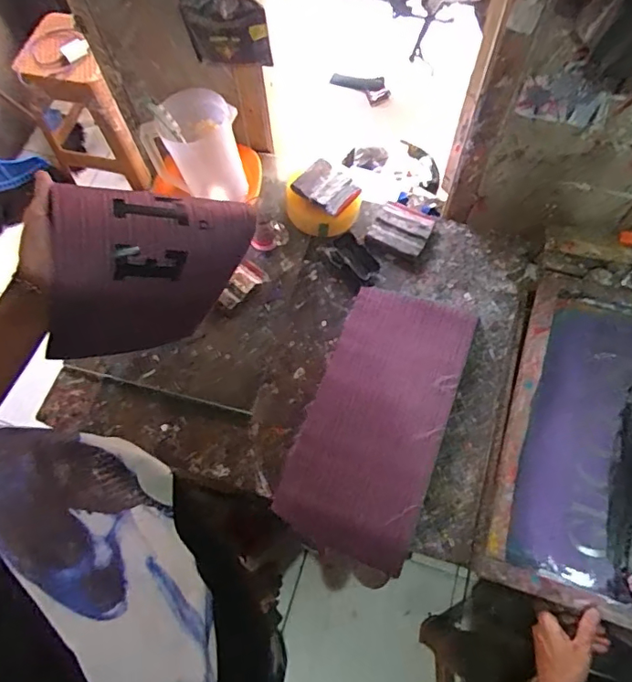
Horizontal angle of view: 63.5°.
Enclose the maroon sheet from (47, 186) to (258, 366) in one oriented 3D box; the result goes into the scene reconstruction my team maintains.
[{"bbox_3d":[-0.184,-0.077,0.586,0.217,0.030,0.183,-3,97,-31],"label":"maroon sheet"}]

